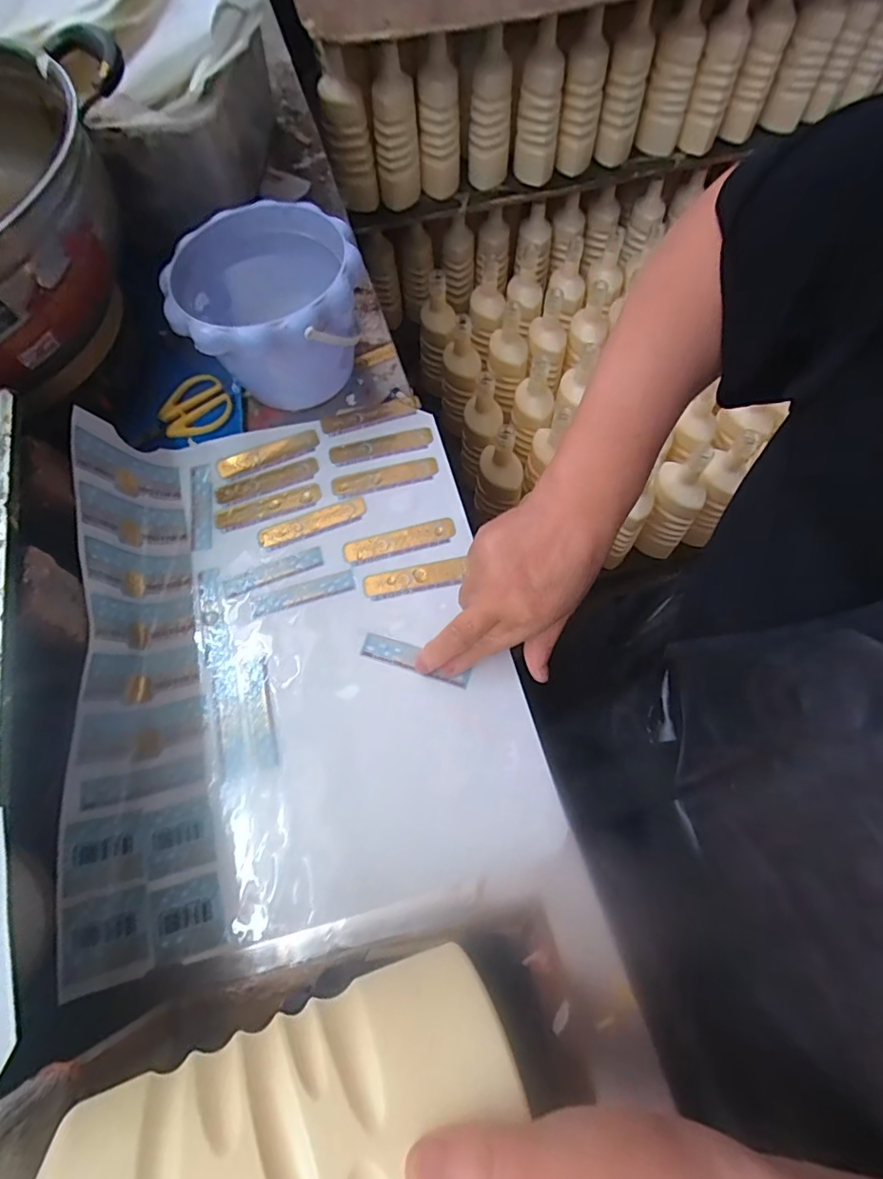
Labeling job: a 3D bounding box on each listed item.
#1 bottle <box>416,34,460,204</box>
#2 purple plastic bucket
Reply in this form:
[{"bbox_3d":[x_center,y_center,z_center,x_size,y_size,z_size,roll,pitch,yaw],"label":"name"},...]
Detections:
[{"bbox_3d":[-0.004,-0.774,0.881,0.068,0.233,0.058,-1,66,1],"label":"bottle"},{"bbox_3d":[-0.139,-0.229,0.459,0.146,0.112,0.143,-1,69,2],"label":"purple plastic bucket"}]

